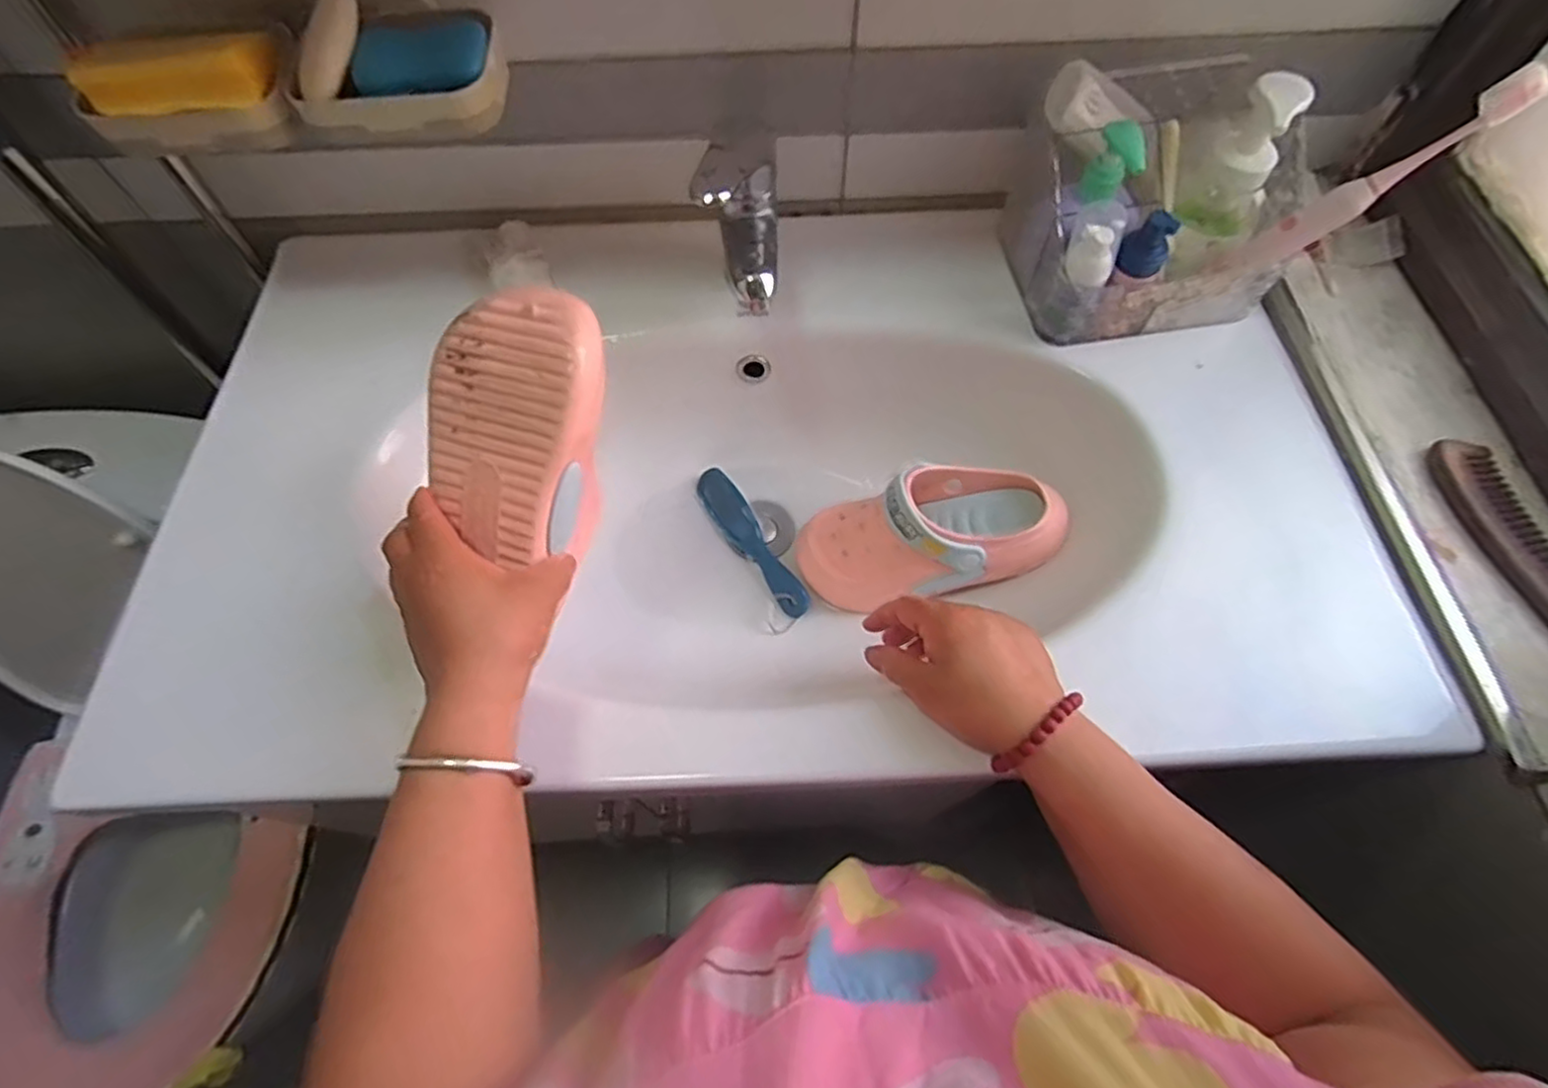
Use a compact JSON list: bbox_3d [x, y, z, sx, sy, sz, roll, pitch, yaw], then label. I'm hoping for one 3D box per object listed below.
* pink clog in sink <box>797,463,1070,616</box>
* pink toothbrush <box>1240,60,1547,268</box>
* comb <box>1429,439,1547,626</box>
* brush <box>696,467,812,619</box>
[{"bbox_3d":[0.120,-0.012,0.576,0.217,0.078,0.099,-13,62,14],"label":"pink clog in sink"},{"bbox_3d":[0.416,-0.250,0.483,0.029,0.166,0.021,18,56,-35],"label":"pink toothbrush"},{"bbox_3d":[0.486,0.017,0.448,0.052,0.015,0.192,-6,63,-3],"label":"comb"},{"bbox_3d":[-0.022,-0.004,0.635,0.031,0.019,0.167,-29,67,-14],"label":"brush"}]

